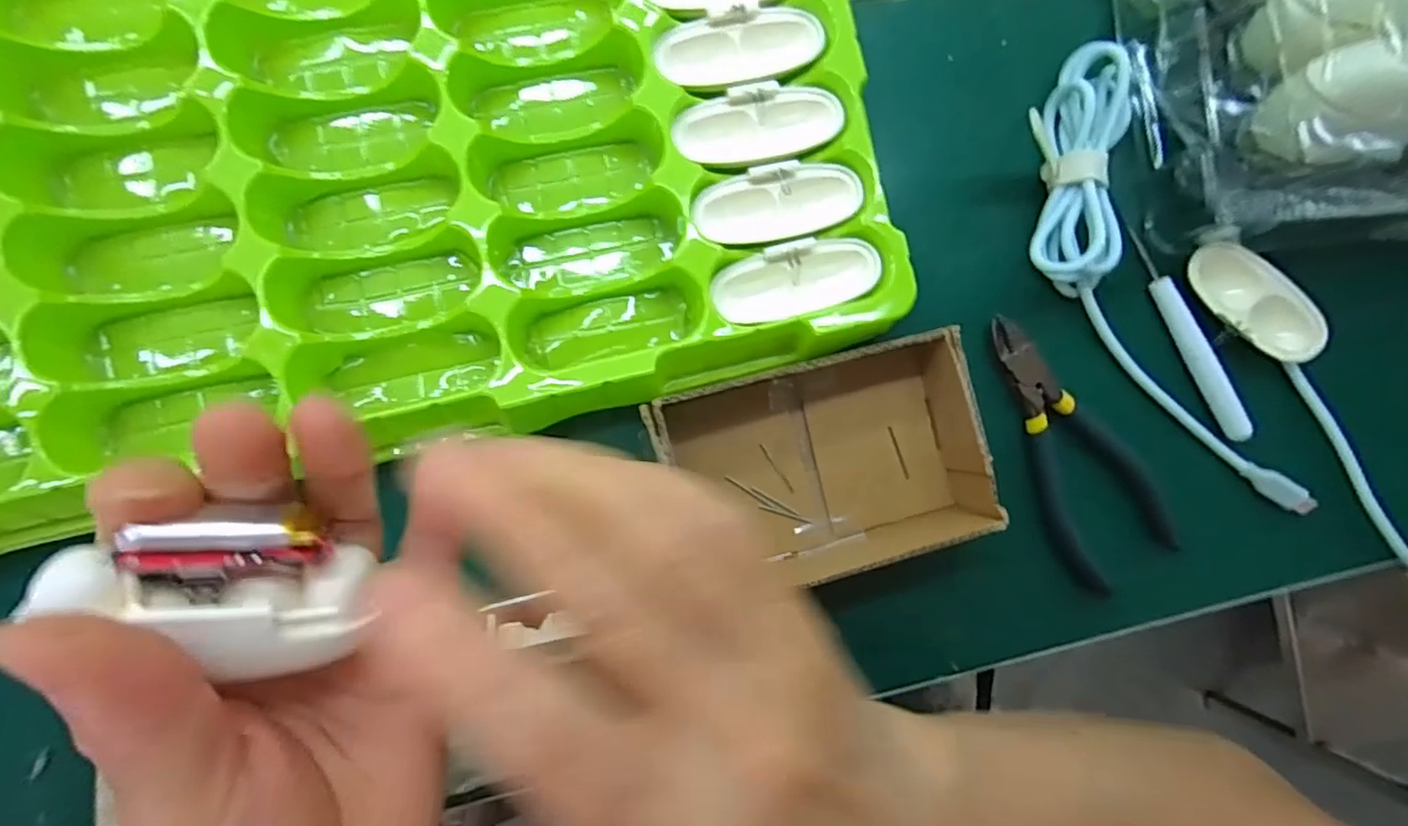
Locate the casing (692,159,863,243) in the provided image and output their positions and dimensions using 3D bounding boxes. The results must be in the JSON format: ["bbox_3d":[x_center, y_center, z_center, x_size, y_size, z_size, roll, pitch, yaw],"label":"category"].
[{"bbox_3d":[0.030,-0.083,0.247,0.066,0.009,0.026,-12,91,-7],"label":"casing"}]

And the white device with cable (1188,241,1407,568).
[{"bbox_3d":[0.281,-0.006,0.283,0.030,0.016,0.179,-42,94,-6],"label":"white device with cable"}]

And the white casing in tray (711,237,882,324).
[{"bbox_3d":[0.037,-0.053,0.248,0.064,0.012,0.028,-17,91,-7],"label":"white casing in tray"}]

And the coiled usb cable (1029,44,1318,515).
[{"bbox_3d":[0.189,-0.042,0.269,0.073,0.018,0.221,-27,93,-7],"label":"coiled usb cable"}]

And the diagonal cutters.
[{"bbox_3d":[0.157,0.018,0.272,0.051,0.010,0.124,-36,94,-6],"label":"diagonal cutters"}]

